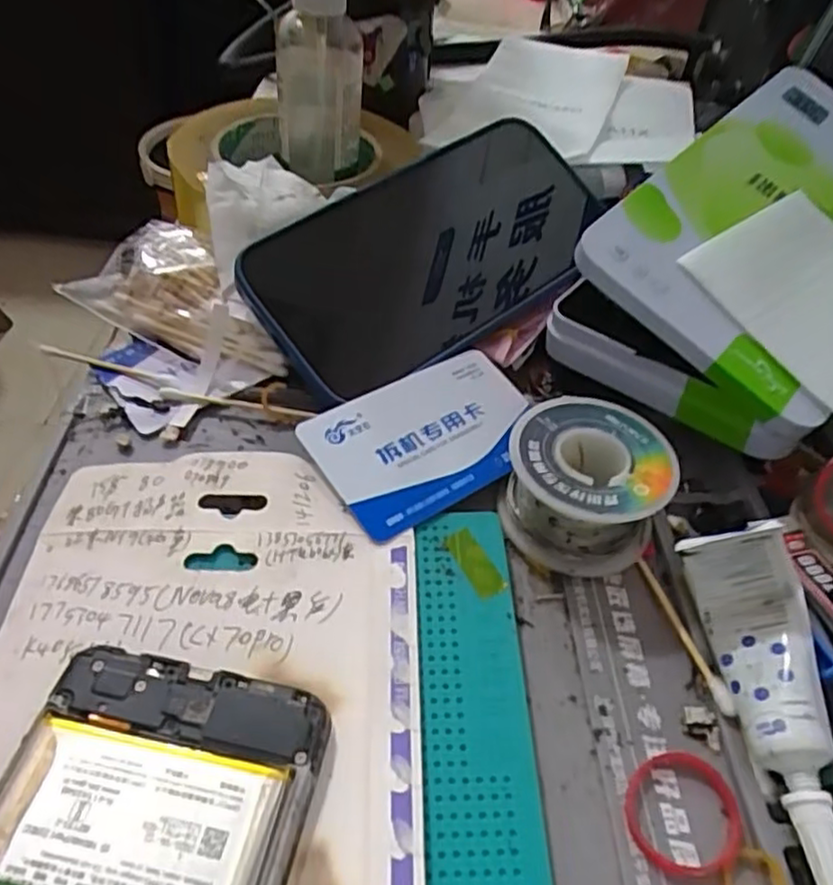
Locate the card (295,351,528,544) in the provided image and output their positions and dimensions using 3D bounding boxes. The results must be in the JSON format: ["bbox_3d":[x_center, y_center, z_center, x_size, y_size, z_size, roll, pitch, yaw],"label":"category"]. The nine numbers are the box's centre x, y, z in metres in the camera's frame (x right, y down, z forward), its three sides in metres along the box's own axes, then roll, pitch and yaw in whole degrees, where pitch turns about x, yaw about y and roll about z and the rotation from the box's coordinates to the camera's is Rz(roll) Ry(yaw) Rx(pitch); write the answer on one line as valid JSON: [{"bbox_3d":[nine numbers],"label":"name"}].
[{"bbox_3d":[0.006,-0.003,0.249,0.084,0.004,0.053,-28,64,-27],"label":"card"}]

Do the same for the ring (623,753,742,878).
[{"bbox_3d":[0.070,0.097,0.180,0.031,0.004,0.028,5,47,-2],"label":"ring"}]

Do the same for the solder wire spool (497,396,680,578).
[{"bbox_3d":[0.058,0.014,0.235,0.051,0.034,0.054,4,47,-4],"label":"solder wire spool"}]

